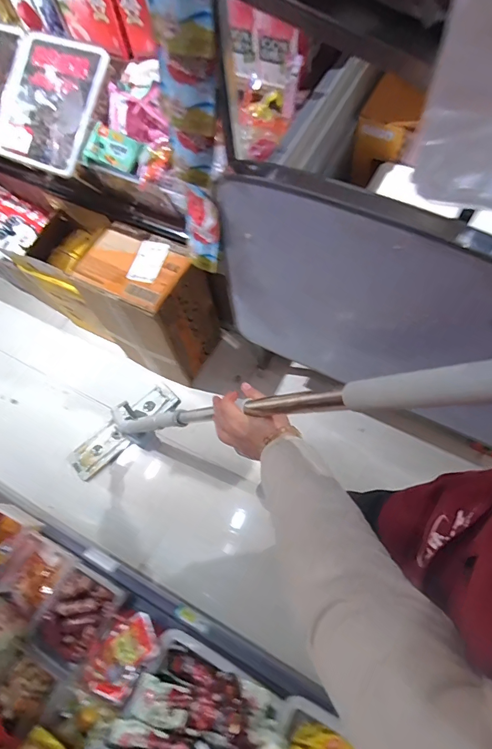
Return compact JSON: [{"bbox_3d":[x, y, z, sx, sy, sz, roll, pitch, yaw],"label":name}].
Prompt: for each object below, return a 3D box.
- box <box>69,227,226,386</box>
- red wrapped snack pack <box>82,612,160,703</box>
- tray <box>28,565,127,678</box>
[{"bbox_3d":[-0.292,-0.212,1.282,0.298,0.455,0.250,23,71,15],"label":"box"},{"bbox_3d":[-0.282,0.636,0.901,0.118,0.054,0.182,37,75,19],"label":"red wrapped snack pack"},{"bbox_3d":[-0.409,0.586,0.962,0.149,0.039,0.209,30,73,17],"label":"tray"}]

